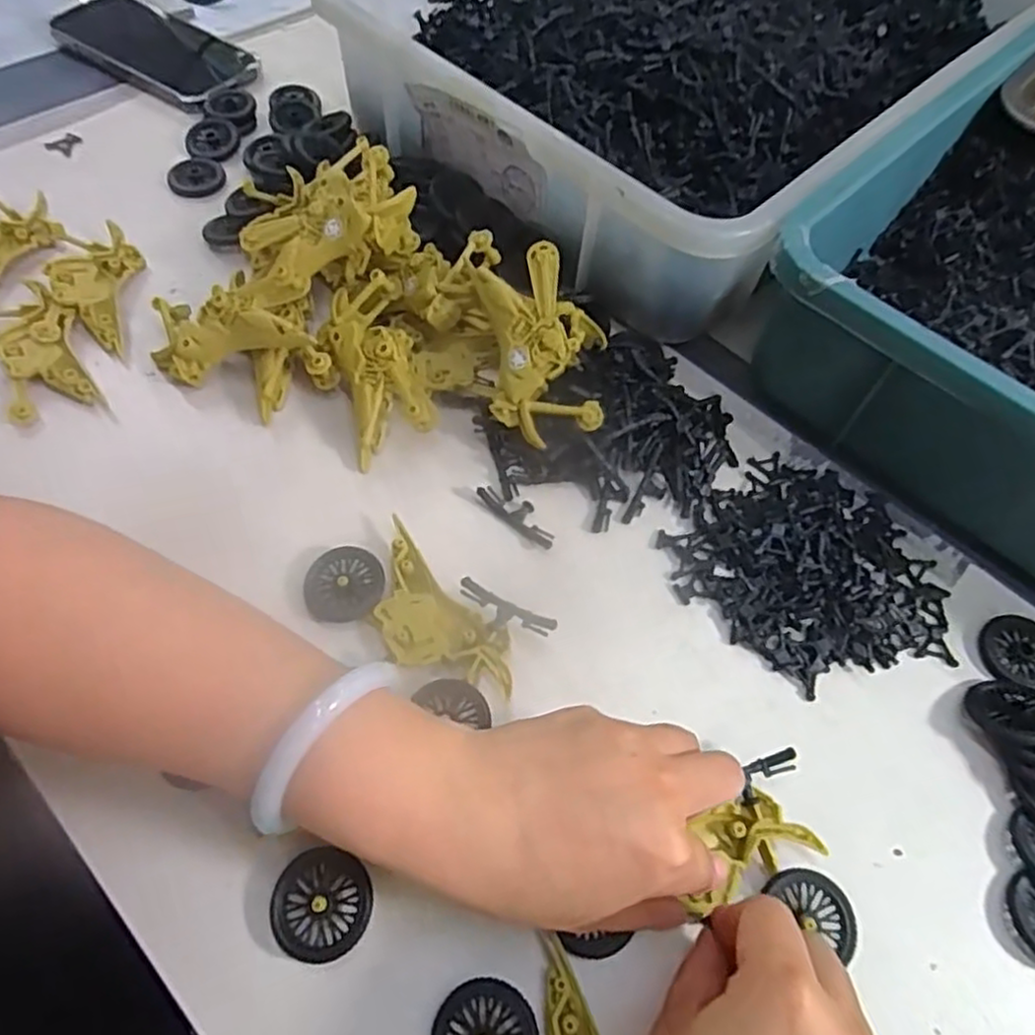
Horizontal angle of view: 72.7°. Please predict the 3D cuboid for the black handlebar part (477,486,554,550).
[{"bbox_3d":[0.001,-0.002,0.367,0.017,0.007,0.047,-38,68,-24],"label":"black handlebar part"}]

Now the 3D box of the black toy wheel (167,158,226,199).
[{"bbox_3d":[-0.225,-0.238,0.495,0.037,0.006,0.040,-14,61,-13],"label":"black toy wheel"}]

